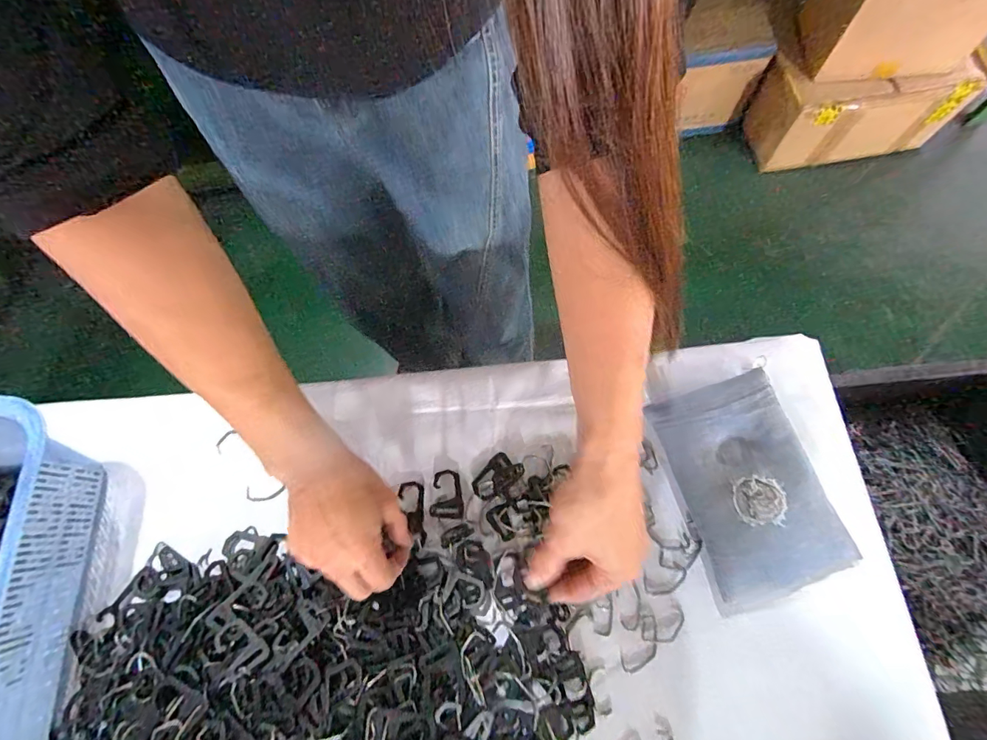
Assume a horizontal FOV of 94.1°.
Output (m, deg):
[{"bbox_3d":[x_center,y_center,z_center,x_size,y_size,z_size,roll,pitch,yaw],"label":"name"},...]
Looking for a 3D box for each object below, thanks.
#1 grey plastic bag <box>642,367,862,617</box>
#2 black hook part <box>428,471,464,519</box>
[{"bbox_3d":[0.208,0.094,0.378,0.106,0.031,0.168,-16,72,-3],"label":"grey plastic bag"},{"bbox_3d":[-0.040,0.111,0.409,0.029,0.004,0.040,6,72,4],"label":"black hook part"}]

